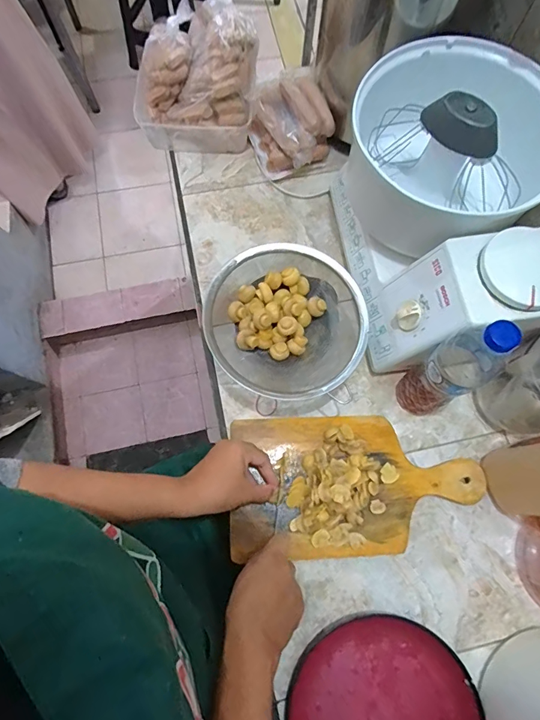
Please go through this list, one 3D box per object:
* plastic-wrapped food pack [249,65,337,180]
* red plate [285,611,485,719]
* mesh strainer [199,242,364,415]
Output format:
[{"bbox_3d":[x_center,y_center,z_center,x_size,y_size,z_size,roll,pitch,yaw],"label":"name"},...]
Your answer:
[{"bbox_3d":[0.032,-0.408,0.709,0.118,0.094,0.144,-20,75,-7],"label":"plastic-wrapped food pack"},{"bbox_3d":[0.131,0.430,0.482,0.210,0.031,0.224,0,73,-1],"label":"red plate"},{"bbox_3d":[0.021,-0.041,0.589,0.212,0.108,0.190,41,77,10],"label":"mesh strainer"}]

